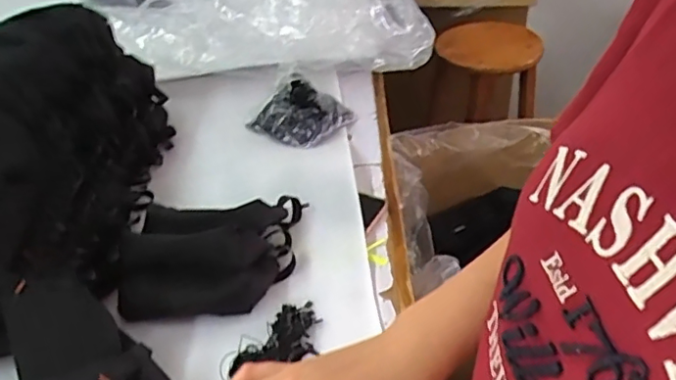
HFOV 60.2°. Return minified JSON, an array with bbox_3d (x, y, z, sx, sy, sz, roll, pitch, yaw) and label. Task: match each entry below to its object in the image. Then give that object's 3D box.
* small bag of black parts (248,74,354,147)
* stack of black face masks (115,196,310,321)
[{"bbox_3d":[-0.063,-0.133,0.965,0.128,0.056,0.129,18,44,27],"label":"small bag of black parts"},{"bbox_3d":[-0.153,0.073,0.720,0.237,0.071,0.165,-13,39,-10],"label":"stack of black face masks"}]

